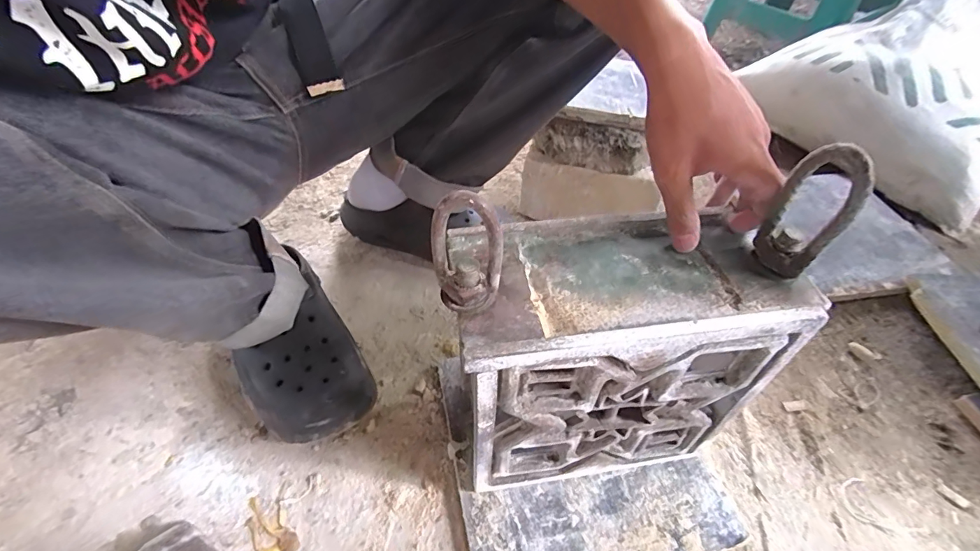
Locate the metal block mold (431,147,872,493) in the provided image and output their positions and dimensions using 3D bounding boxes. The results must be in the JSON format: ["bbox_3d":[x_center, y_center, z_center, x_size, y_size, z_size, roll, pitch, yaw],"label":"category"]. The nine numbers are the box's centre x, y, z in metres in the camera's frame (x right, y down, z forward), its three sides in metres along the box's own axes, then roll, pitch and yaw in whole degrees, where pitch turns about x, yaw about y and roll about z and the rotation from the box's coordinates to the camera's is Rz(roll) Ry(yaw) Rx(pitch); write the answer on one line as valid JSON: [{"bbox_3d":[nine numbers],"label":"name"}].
[{"bbox_3d":[0.084,0.048,0.350,0.239,0.286,0.117,-5,48,-9],"label":"metal block mold"}]

